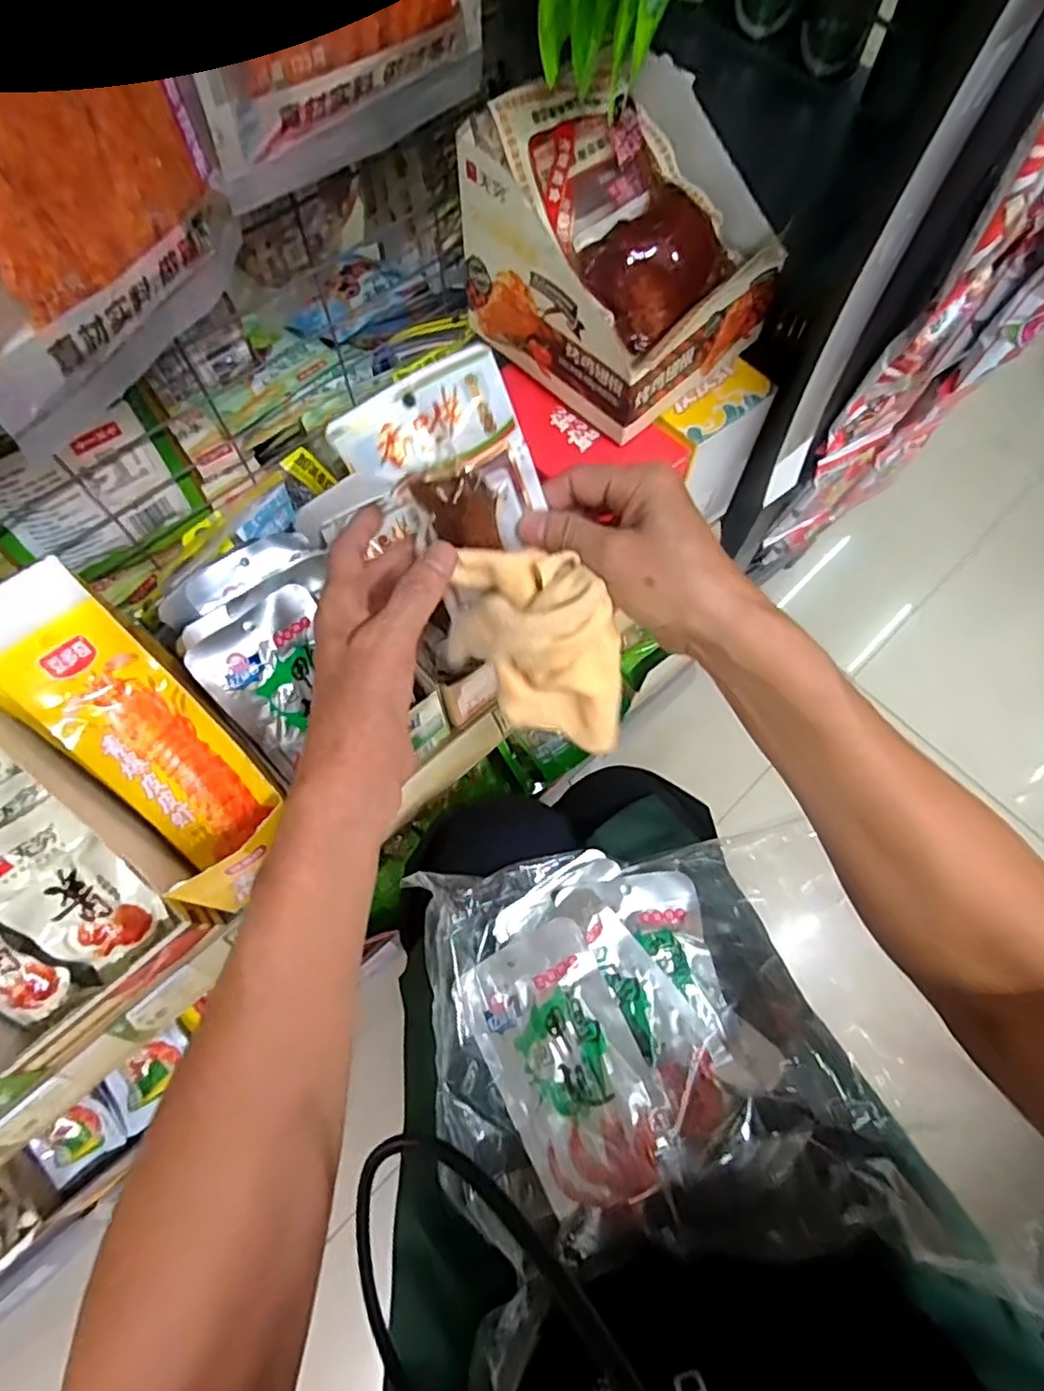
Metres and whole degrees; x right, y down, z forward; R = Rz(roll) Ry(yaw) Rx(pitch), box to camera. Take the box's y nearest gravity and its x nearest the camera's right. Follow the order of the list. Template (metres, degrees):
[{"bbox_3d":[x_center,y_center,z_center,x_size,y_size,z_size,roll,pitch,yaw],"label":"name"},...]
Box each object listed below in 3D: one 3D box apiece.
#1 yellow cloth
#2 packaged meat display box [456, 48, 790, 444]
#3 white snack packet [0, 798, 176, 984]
[{"bbox_3d":[0.012,-0.026,0.378,0.106,0.098,0.069,13,70,4],"label":"yellow cloth"},{"bbox_3d":[0.074,-0.312,0.451,0.158,0.124,0.165,-42,76,-14],"label":"packaged meat display box"},{"bbox_3d":[-0.305,0.137,0.441,0.066,0.129,0.023,-42,31,-26],"label":"white snack packet"}]

